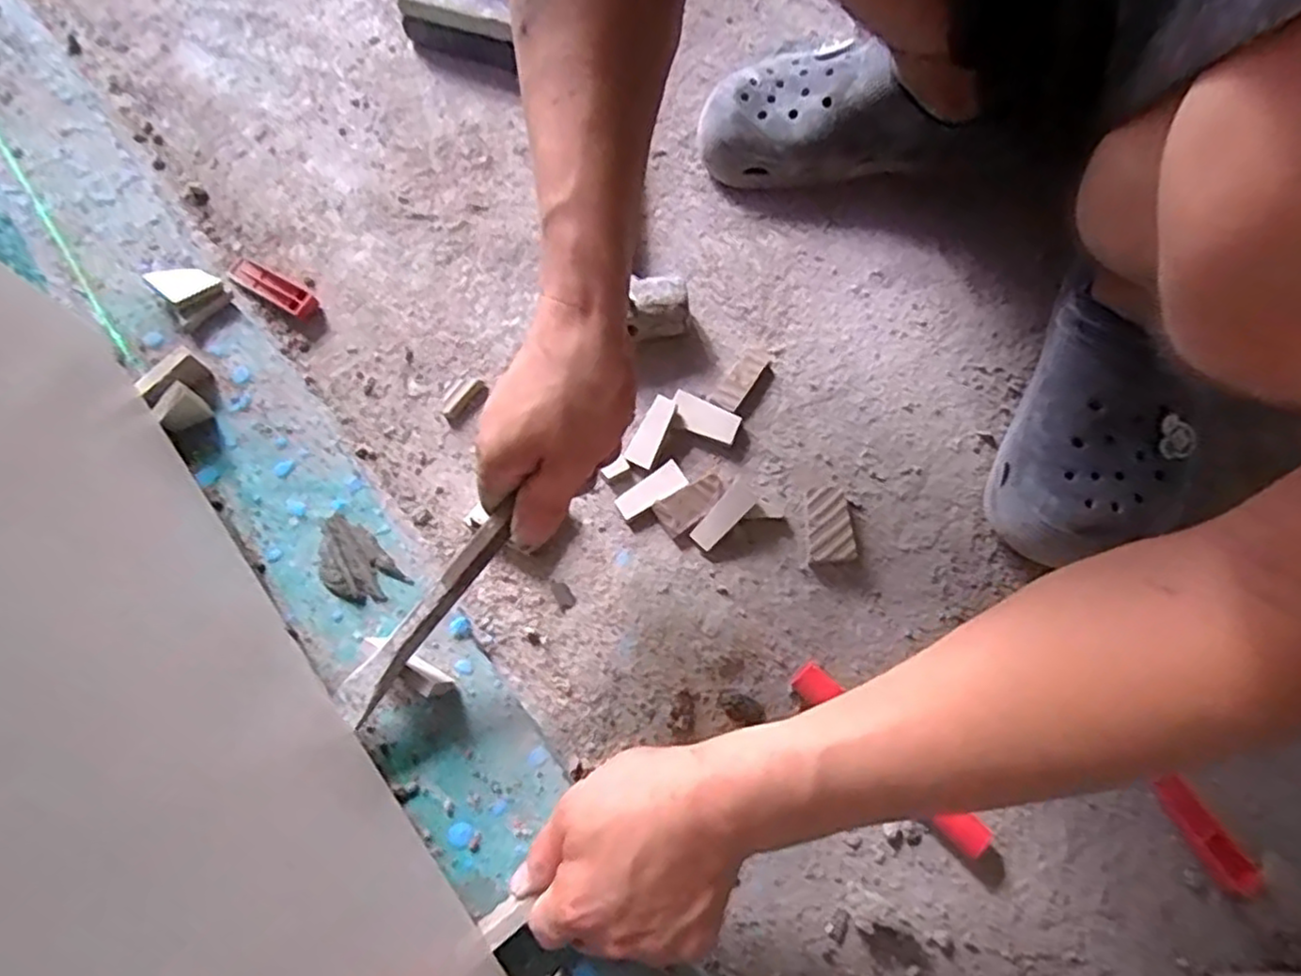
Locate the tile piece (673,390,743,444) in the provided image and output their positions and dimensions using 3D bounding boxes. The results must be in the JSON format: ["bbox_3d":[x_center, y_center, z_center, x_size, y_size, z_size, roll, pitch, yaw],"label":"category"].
[{"bbox_3d":[0.038,-0.049,0.489,0.049,0.004,0.023,23,87,6],"label":"tile piece"}]

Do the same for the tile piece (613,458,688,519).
[{"bbox_3d":[0.001,0.003,0.484,0.050,0.011,0.021,-36,75,-11],"label":"tile piece"}]

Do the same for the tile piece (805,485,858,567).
[{"bbox_3d":[0.118,0.023,0.470,0.030,0.012,0.054,-6,72,-2],"label":"tile piece"}]

